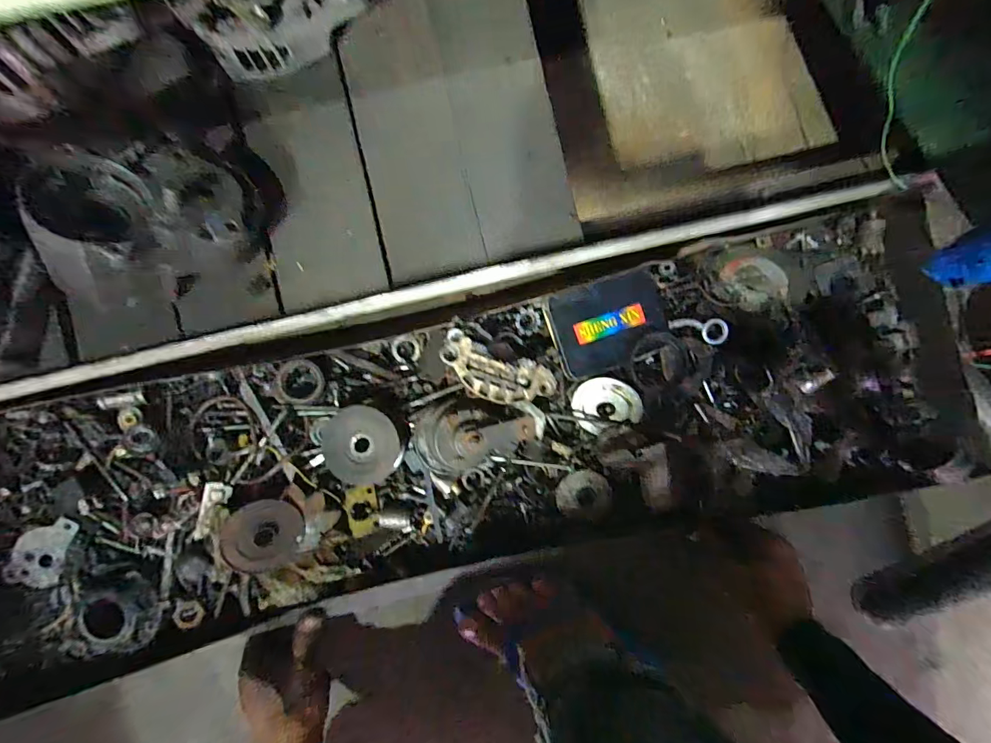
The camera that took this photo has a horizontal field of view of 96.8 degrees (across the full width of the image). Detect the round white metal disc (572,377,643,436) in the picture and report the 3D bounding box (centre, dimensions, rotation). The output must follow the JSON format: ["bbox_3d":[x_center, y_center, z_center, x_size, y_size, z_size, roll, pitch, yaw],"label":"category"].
[{"bbox_3d":[0.118,0.035,0.474,0.067,0.013,0.067,9,113,22],"label":"round white metal disc"}]

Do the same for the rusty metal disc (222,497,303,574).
[{"bbox_3d":[-0.233,0.165,0.443,0.072,0.006,0.070,1,94,-31],"label":"rusty metal disc"}]

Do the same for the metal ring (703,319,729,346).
[{"bbox_3d":[0.242,-0.044,0.482,0.028,0.006,0.028,0,88,-1],"label":"metal ring"}]

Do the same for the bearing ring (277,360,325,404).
[{"bbox_3d":[-0.207,0.012,0.470,0.050,0.020,0.047,0,88,-1],"label":"bearing ring"}]

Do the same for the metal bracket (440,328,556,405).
[{"bbox_3d":[0.003,0.003,0.423,0.115,0.015,0.050,21,85,-14],"label":"metal bracket"}]

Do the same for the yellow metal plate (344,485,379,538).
[{"bbox_3d":[-0.144,0.152,0.478,0.032,0.004,0.053,-6,90,-26],"label":"yellow metal plate"}]

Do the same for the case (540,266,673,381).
[{"bbox_3d":[0.123,-0.051,0.475,0.128,0.030,0.092,-18,87,-4],"label":"case"}]

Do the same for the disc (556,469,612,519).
[{"bbox_3d":[0.098,0.138,0.490,0.057,0.013,0.056,0,88,-1],"label":"disc"}]

